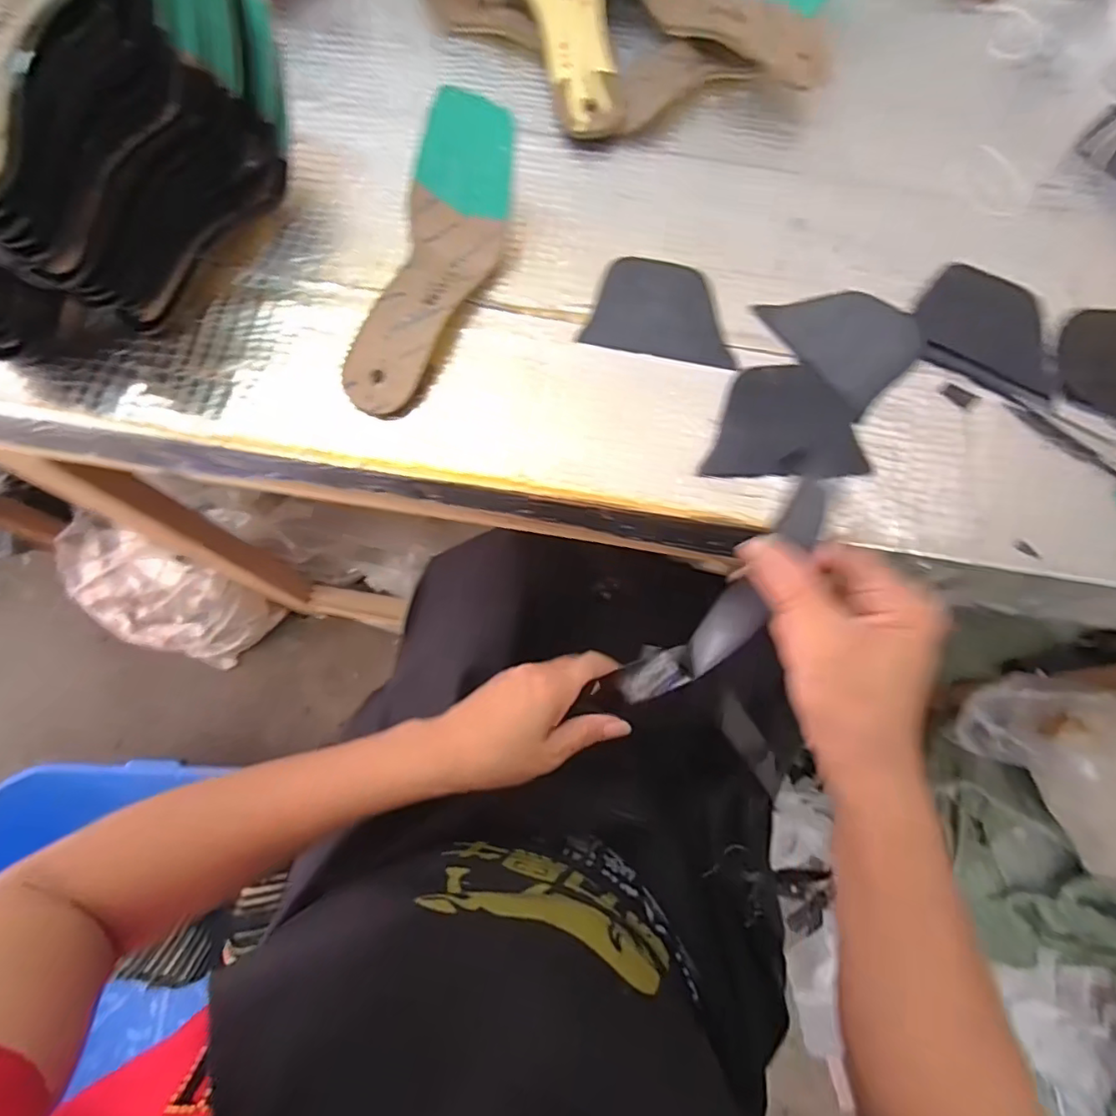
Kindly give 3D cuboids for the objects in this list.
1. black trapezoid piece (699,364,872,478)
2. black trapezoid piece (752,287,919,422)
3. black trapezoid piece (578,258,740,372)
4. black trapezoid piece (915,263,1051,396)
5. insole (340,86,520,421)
[{"bbox_3d":[0.161,-0.099,0.405,0.109,0.009,0.087,-1,74,-1],"label":"black trapezoid piece"},{"bbox_3d":[0.209,-0.162,0.407,0.083,0.004,0.100,-34,76,-10],"label":"black trapezoid piece"},{"bbox_3d":[0.081,-0.190,0.434,0.106,0.004,0.082,11,73,3],"label":"black trapezoid piece"},{"bbox_3d":[0.332,-0.180,0.430,0.107,0.007,0.082,32,75,8],"label":"black trapezoid piece"},{"bbox_3d":[-0.090,-0.209,0.396,0.073,0.061,0.222,15,73,4],"label":"insole"}]

